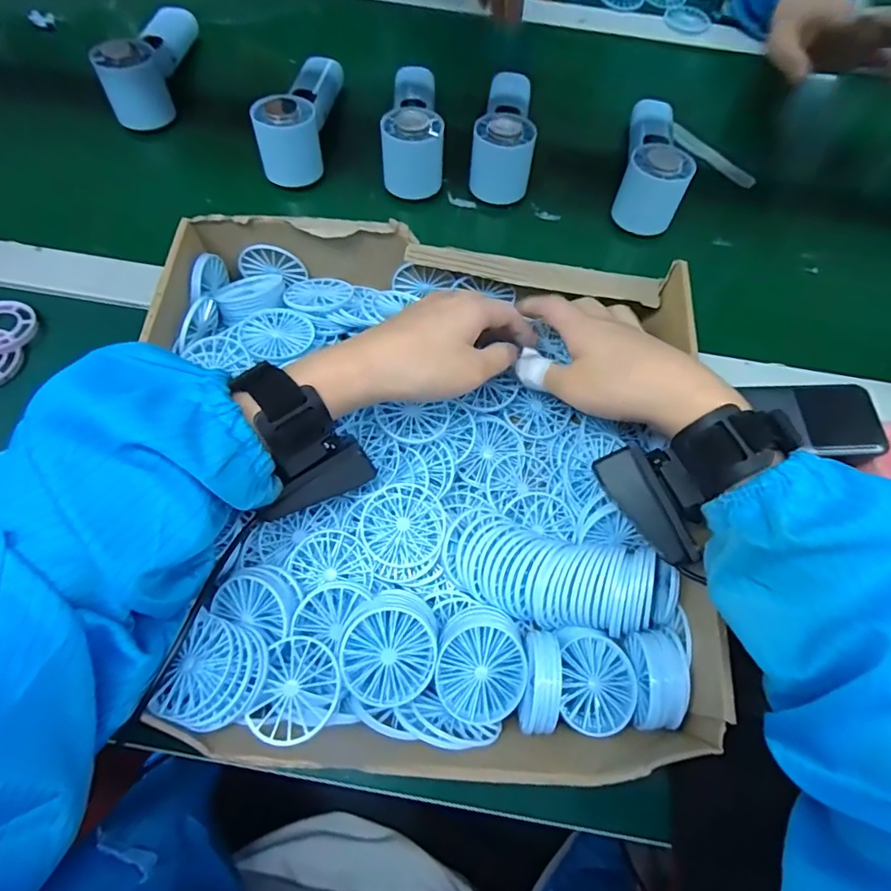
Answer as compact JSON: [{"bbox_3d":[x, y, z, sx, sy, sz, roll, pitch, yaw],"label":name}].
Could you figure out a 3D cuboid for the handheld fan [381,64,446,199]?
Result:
[{"bbox_3d":[-0.029,-0.304,0.476,0.053,0.052,0.137,0,69,-2],"label":"handheld fan"}]

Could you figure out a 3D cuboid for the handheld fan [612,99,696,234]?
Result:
[{"bbox_3d":[0.192,-0.272,0.475,0.053,0.058,0.139,11,69,2],"label":"handheld fan"}]

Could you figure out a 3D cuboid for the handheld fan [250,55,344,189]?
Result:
[{"bbox_3d":[-0.134,-0.319,0.480,0.050,0.059,0.156,6,69,0],"label":"handheld fan"}]

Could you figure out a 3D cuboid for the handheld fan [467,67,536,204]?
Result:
[{"bbox_3d":[0.055,-0.304,0.484,0.054,0.048,0.156,6,69,0],"label":"handheld fan"}]

